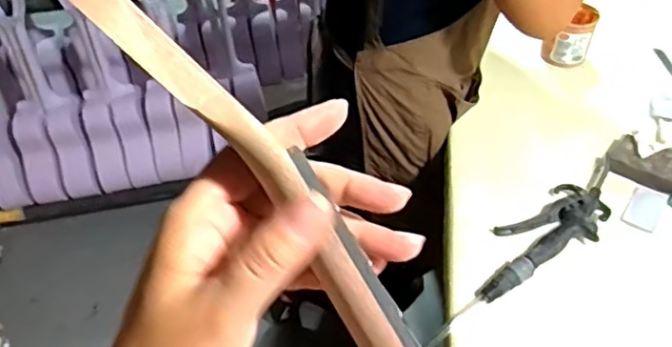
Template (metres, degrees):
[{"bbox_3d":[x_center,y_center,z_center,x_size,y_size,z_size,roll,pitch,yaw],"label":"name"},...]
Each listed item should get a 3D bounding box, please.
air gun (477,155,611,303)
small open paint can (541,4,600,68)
[{"bbox_3d":[0.281,0.072,0.803,0.302,0.037,0.096,-29,50,-26],"label":"air gun"},{"bbox_3d":[0.410,-0.240,1.085,0.079,0.080,0.088,19,47,19],"label":"small open paint can"}]

